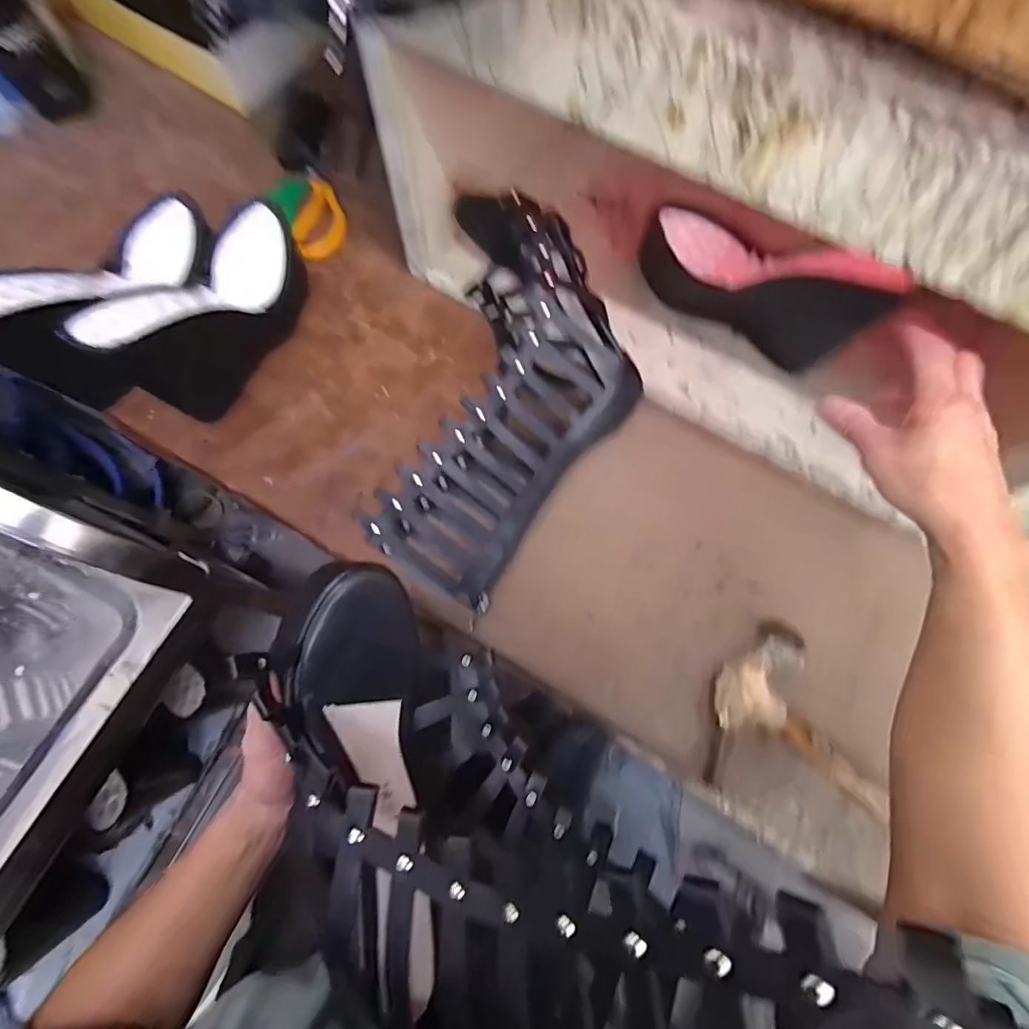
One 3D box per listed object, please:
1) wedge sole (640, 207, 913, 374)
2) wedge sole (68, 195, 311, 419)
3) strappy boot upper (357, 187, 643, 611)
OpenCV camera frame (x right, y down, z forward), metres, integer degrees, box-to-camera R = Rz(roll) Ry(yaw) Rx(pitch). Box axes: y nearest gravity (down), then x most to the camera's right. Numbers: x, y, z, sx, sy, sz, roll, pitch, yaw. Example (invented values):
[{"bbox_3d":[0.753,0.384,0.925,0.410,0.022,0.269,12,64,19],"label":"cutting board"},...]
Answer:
[{"bbox_3d":[0.239,-0.228,0.473,0.232,0.118,0.075,35,76,23],"label":"wedge sole"},{"bbox_3d":[-0.274,-0.201,0.435,0.077,0.132,0.221,18,74,4],"label":"wedge sole"},{"bbox_3d":[0.002,-0.095,0.421,0.190,0.073,0.340,20,89,5],"label":"strappy boot upper"}]

